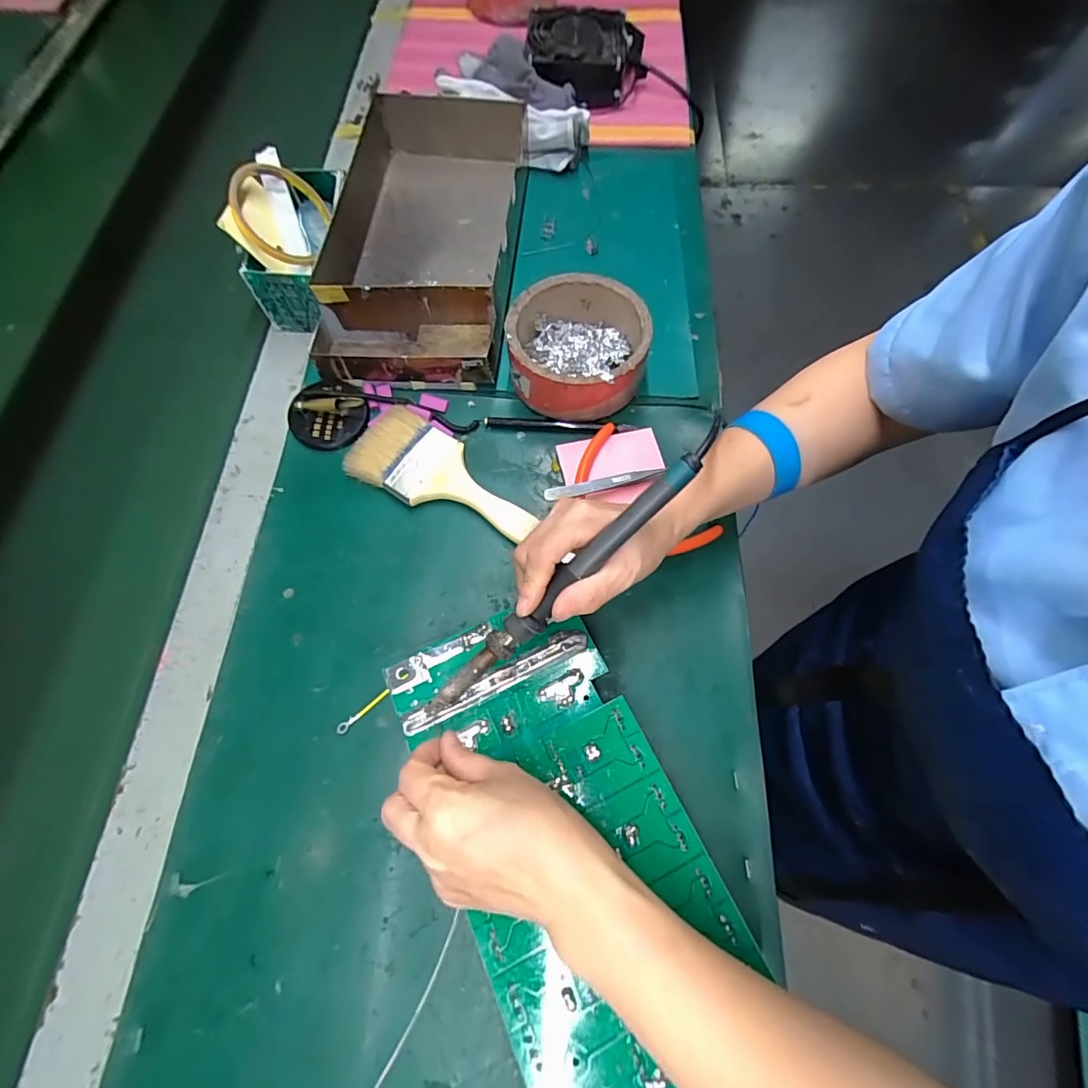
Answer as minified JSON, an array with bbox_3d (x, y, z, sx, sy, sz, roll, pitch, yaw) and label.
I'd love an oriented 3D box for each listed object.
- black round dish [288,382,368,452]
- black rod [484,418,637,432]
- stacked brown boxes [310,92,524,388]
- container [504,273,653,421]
[{"bbox_3d":[-0.194,-0.117,0.444,0.062,0.022,0.064,0,67,1],"label":"black round dish"},{"bbox_3d":[0.014,-0.106,0.445,0.131,0.007,0.010,5,68,3],"label":"black rod"},{"bbox_3d":[-0.119,-0.305,0.496,0.175,0.069,0.327,3,68,2],"label":"stacked brown boxes"},{"bbox_3d":[0.030,-0.172,0.446,0.119,0.058,0.117,0,67,1],"label":"container"}]

